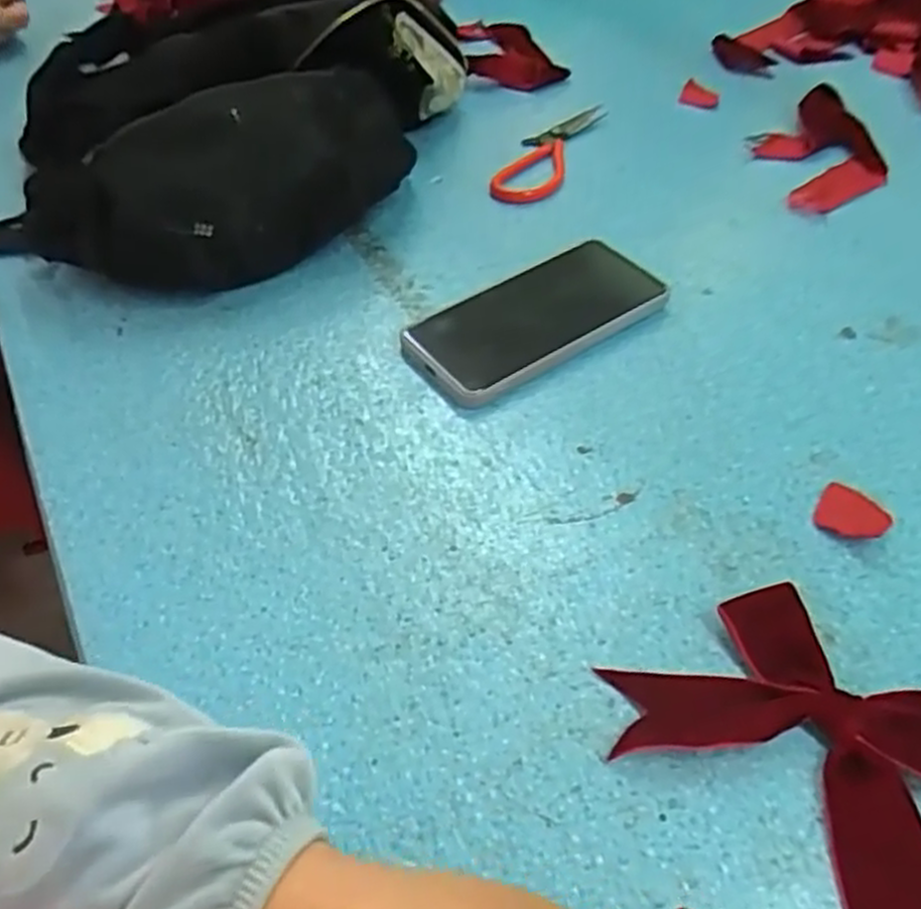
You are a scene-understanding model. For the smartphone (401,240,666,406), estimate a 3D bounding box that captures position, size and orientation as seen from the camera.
[{"bbox_3d":[0.047,-0.088,0.505,0.167,0.015,0.084,-30,55,-22],"label":"smartphone"}]

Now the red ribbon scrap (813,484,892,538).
[{"bbox_3d":[0.198,0.031,0.404,0.033,0.004,0.030,-1,49,1],"label":"red ribbon scrap"}]

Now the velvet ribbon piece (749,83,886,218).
[{"bbox_3d":[0.284,-0.244,0.631,0.093,0.021,0.139,-8,49,-5],"label":"velvet ribbon piece"}]

